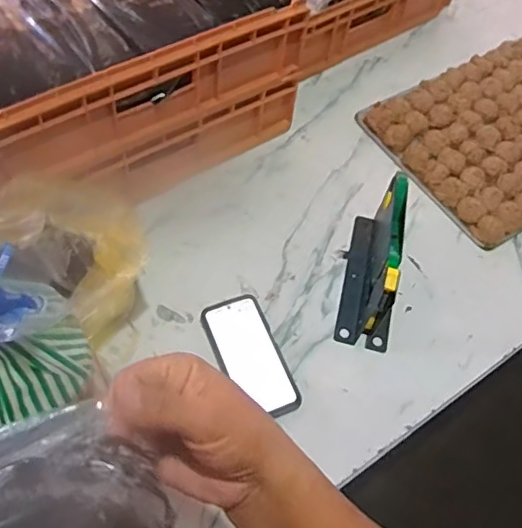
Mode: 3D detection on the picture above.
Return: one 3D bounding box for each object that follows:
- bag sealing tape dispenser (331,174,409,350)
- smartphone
[{"bbox_3d":[0.162,-0.014,0.758,0.077,0.138,0.216,12,58,2],"label":"bag sealing tape dispenser"},{"bbox_3d":[-0.012,0.115,0.725,0.077,0.009,0.164,-18,63,-17],"label":"smartphone"}]

